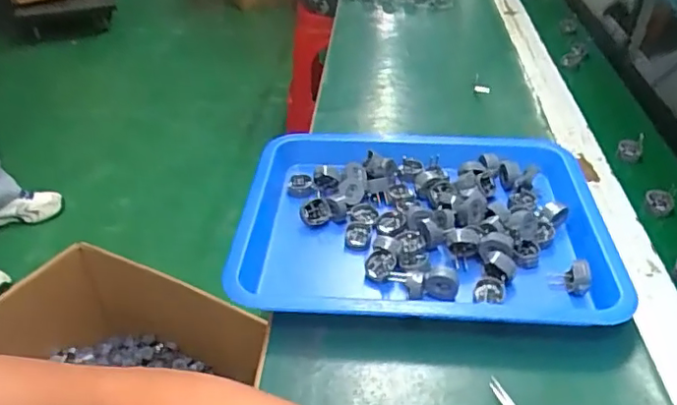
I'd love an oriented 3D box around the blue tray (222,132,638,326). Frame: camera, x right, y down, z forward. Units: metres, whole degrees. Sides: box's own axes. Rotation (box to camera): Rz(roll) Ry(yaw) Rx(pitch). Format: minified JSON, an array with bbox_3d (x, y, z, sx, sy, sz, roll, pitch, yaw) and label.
[{"bbox_3d":[0.080,0.014,0.551,0.340,0.040,0.256,1,37,2],"label":"blue tray"}]

